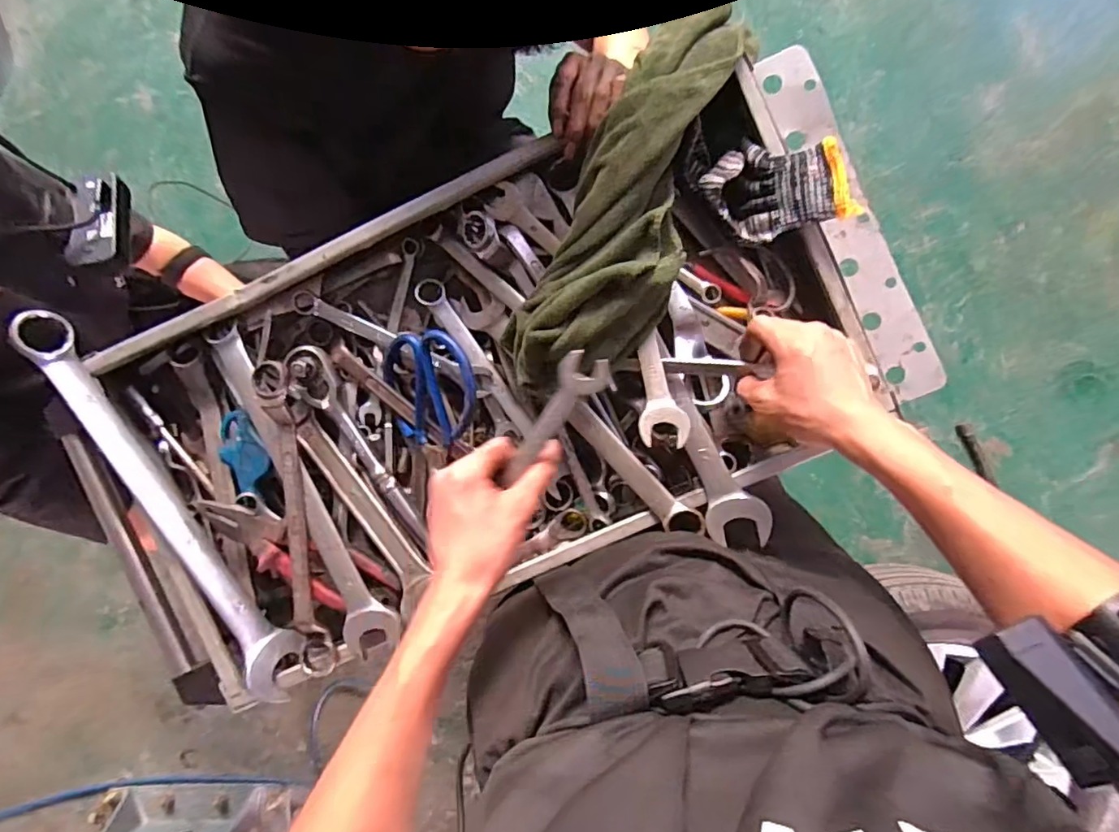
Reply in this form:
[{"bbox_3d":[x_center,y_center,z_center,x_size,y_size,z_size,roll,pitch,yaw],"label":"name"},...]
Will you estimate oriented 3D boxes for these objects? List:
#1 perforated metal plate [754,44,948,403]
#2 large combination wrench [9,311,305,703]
[{"bbox_3d":[0.273,-0.178,0.535,0.047,0.010,0.342,-24,92,18],"label":"perforated metal plate"},{"bbox_3d":[-0.357,0.084,0.521,0.027,0.050,0.394,-31,90,4],"label":"large combination wrench"}]

